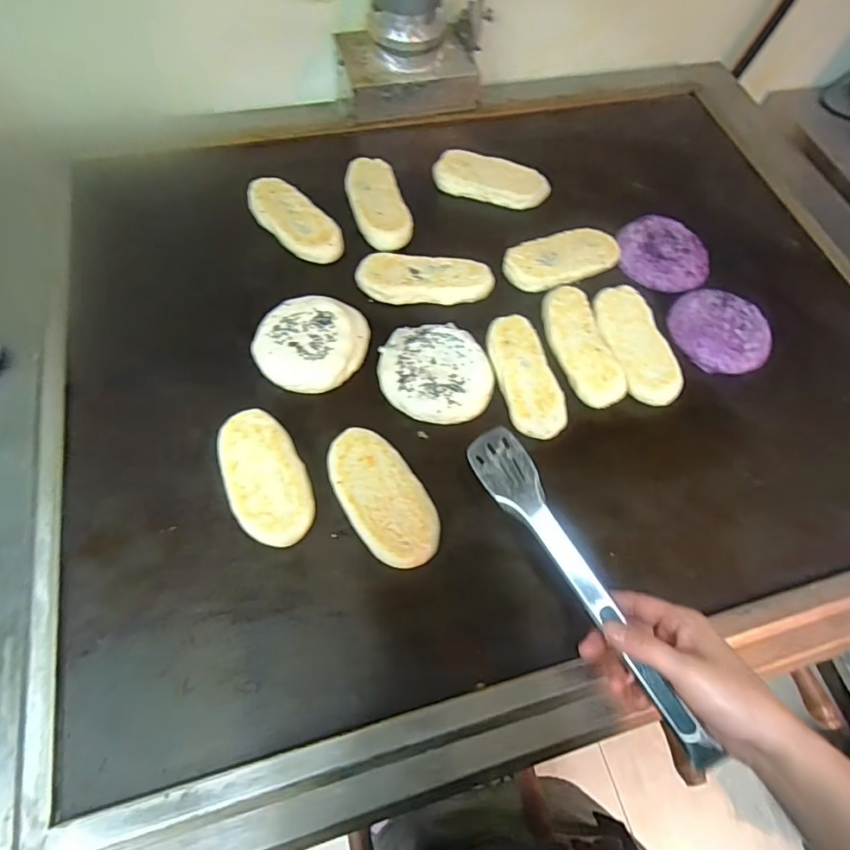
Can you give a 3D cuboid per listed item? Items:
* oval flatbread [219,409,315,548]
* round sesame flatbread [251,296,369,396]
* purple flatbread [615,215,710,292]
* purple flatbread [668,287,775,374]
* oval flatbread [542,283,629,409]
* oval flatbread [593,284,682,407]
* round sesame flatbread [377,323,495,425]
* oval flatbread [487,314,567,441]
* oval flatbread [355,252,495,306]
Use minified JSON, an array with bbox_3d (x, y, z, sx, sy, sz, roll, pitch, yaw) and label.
[{"bbox_3d":[-0.153,0.051,0.505,0.072,0.024,0.138,-19,65,-13],"label":"oval flatbread"},{"bbox_3d":[-0.127,-0.091,0.580,0.117,0.027,0.113,2,62,-3],"label":"round sesame flatbread"},{"bbox_3d":[0.308,-0.224,0.671,0.110,0.009,0.115,4,62,-2],"label":"purple flatbread"},{"bbox_3d":[0.353,-0.112,0.627,0.114,0.026,0.107,2,62,-3],"label":"purple flatbread"},{"bbox_3d":[0.175,-0.092,0.594,0.061,0.028,0.153,-12,64,-10],"label":"oval flatbread"},{"bbox_3d":[0.243,-0.096,0.603,0.066,0.018,0.152,-10,63,-9],"label":"oval flatbread"},{"bbox_3d":[0.012,-0.057,0.572,0.121,0.026,0.112,2,62,-3],"label":"round sesame flatbread"},{"bbox_3d":[0.109,-0.056,0.574,0.058,0.023,0.148,-11,64,-9],"label":"oval flatbread"},{"bbox_3d":[0.001,-0.177,0.635,0.161,0.025,0.063,-5,63,-6],"label":"oval flatbread"}]

